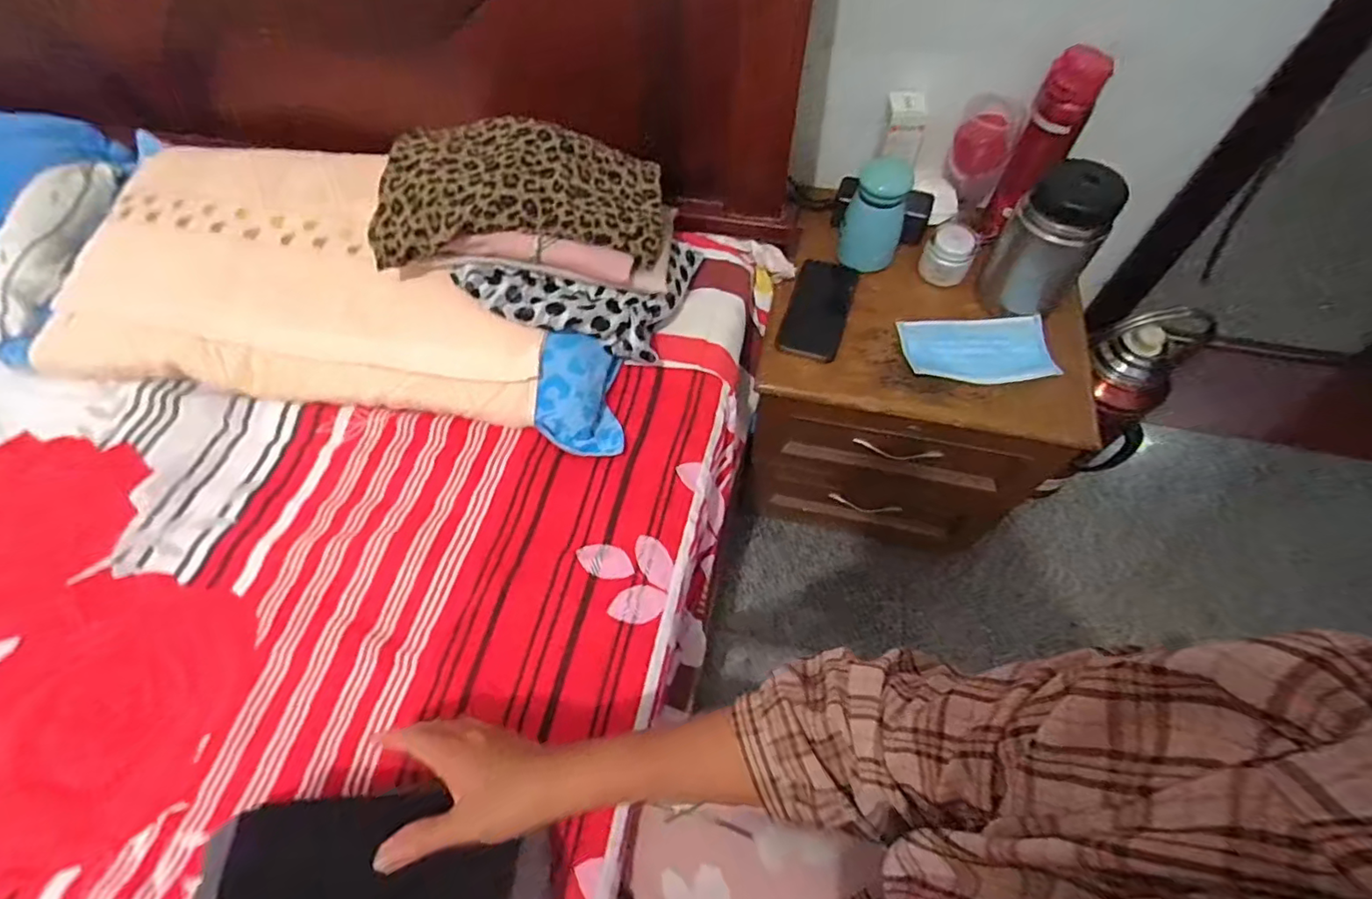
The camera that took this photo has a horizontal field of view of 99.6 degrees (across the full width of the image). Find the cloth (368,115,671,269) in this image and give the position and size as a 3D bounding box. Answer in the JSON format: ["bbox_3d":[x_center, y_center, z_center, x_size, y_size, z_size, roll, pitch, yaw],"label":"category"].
[{"bbox_3d":[-0.176,-0.277,0.627,0.293,0.067,0.162,2,61,1],"label":"cloth"}]

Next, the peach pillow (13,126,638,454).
[{"bbox_3d":[-0.400,-0.206,0.706,0.688,0.097,0.321,9,61,7],"label":"peach pillow"}]

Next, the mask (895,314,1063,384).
[{"bbox_3d":[0.360,-0.122,0.723,0.172,0.034,0.082,0,61,2],"label":"mask"}]

